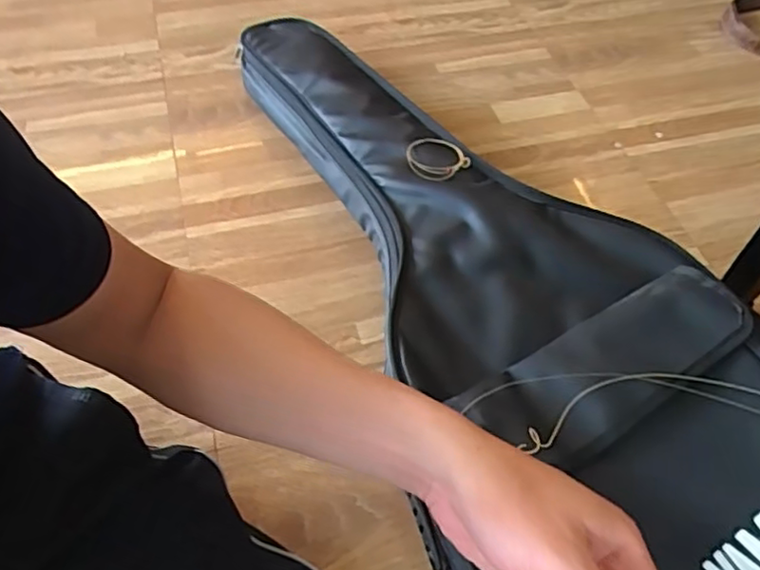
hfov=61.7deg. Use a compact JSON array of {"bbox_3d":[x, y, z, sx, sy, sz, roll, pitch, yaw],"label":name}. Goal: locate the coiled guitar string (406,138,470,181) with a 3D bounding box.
[{"bbox_3d":[0.060,-0.135,0.675,0.056,0.013,0.067,-20,57,-17],"label":"coiled guitar string"}]

